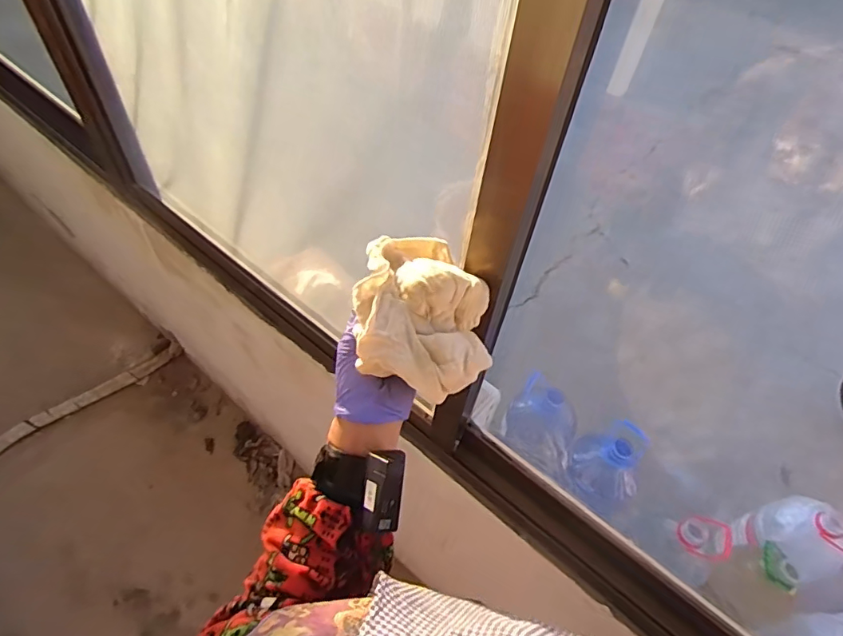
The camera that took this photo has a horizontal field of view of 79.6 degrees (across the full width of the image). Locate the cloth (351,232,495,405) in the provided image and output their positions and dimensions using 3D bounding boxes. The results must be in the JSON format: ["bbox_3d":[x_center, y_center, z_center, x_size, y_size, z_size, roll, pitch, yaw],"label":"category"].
[{"bbox_3d":[0.004,-0.012,0.488,0.130,0.073,0.163,2,52,-1],"label":"cloth"}]

